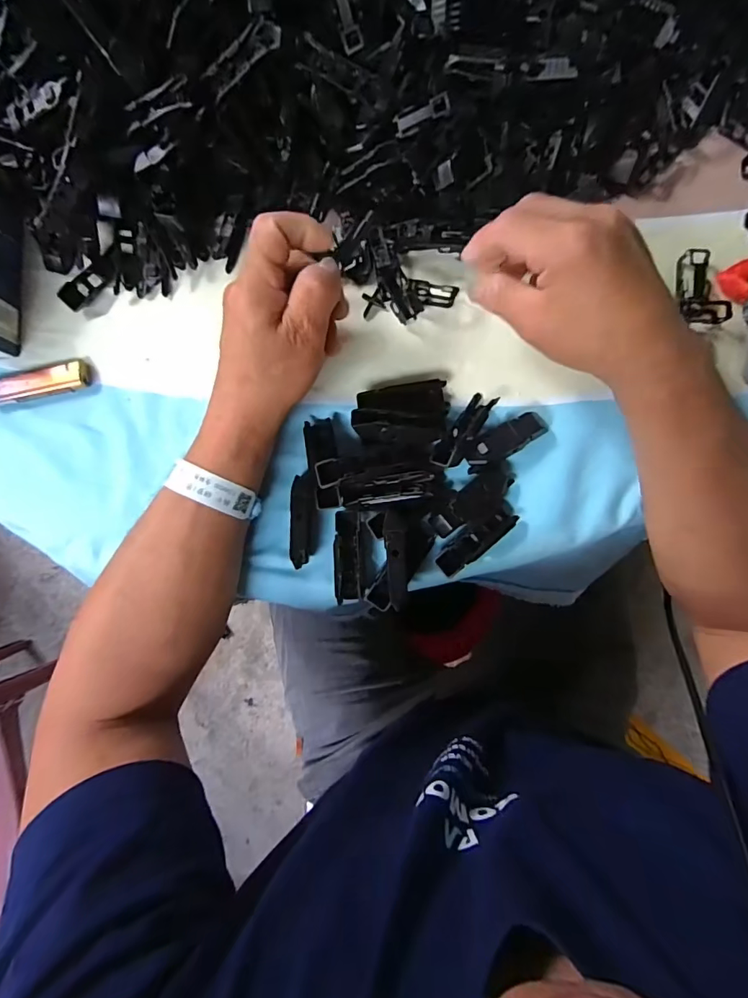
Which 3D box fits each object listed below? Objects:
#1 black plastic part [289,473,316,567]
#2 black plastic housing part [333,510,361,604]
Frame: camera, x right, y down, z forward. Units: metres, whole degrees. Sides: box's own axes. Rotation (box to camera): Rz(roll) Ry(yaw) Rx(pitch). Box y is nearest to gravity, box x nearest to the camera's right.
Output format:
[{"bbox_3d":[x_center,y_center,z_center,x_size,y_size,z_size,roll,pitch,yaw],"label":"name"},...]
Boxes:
[{"bbox_3d":[-0.052,0.014,0.344,0.017,0.013,0.067,2,85,2],"label":"black plastic part"},{"bbox_3d":[-0.019,0.042,0.345,0.019,0.010,0.065,-1,84,2],"label":"black plastic housing part"}]

